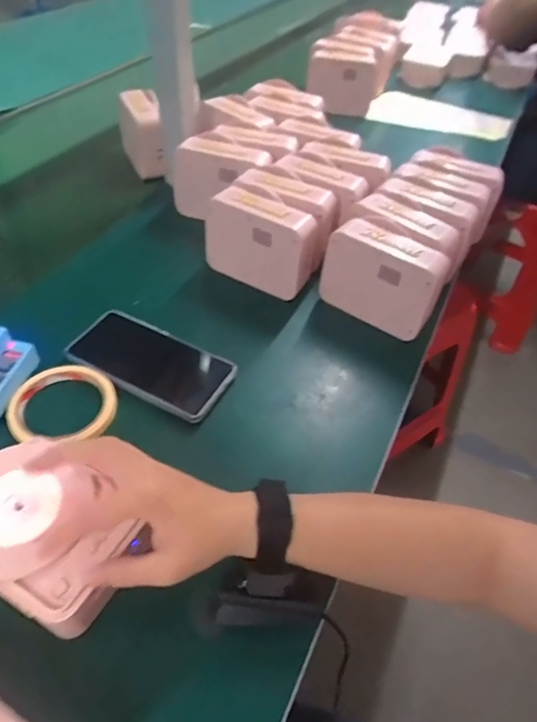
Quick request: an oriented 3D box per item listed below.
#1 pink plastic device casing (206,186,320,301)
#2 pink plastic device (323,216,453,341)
[{"bbox_3d":[-0.007,-0.143,0.580,0.125,0.095,0.056,26,52,18],"label":"pink plastic device casing"},{"bbox_3d":[0.129,-0.093,0.547,0.129,0.096,0.050,31,53,21],"label":"pink plastic device"}]

